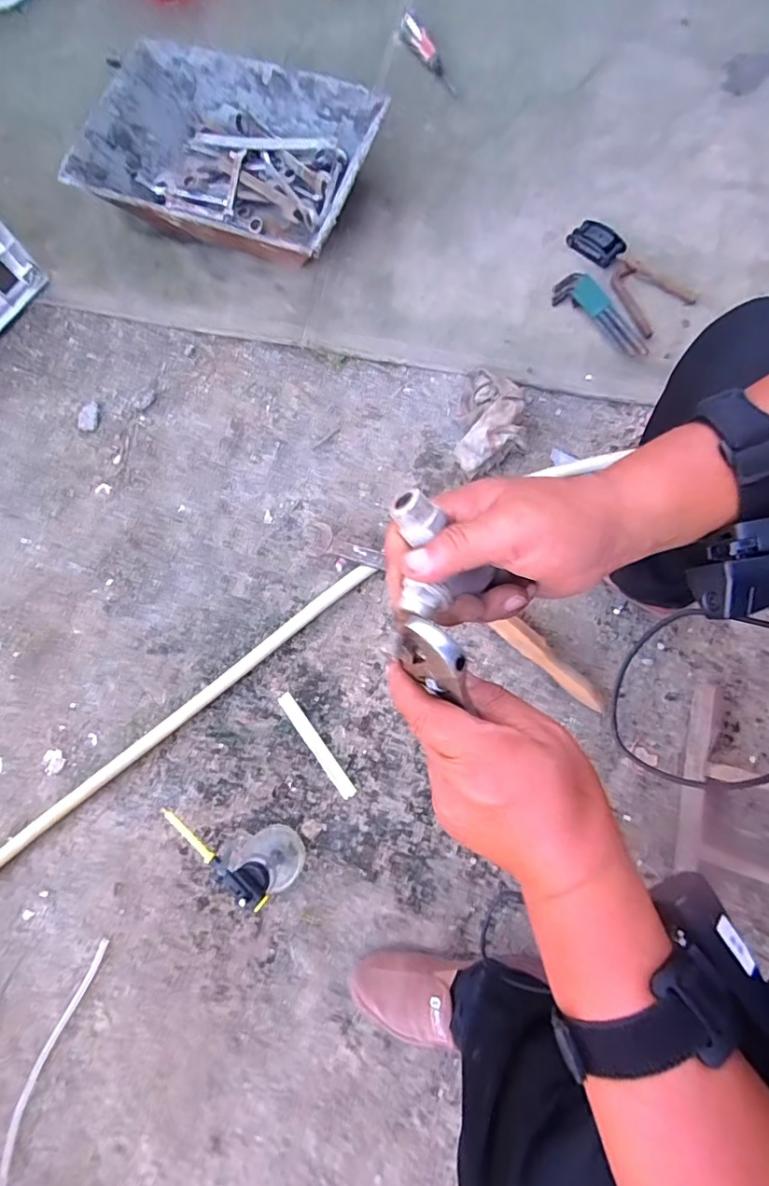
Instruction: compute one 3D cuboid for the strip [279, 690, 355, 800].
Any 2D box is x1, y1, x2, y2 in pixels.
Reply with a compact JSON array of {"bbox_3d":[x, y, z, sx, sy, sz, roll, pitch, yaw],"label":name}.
[{"bbox_3d":[-0.101,0.224,0.764,0.023,0.011,0.174,-37,77,-3],"label":"strip"}]

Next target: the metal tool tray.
[{"bbox_3d":[-0.261,-0.722,0.879,0.478,0.152,0.306,14,79,8],"label":"metal tool tray"}]

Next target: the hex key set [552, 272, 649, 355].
[{"bbox_3d":[0.354,-0.447,0.841,0.179,0.020,0.061,44,97,8],"label":"hex key set"}]

